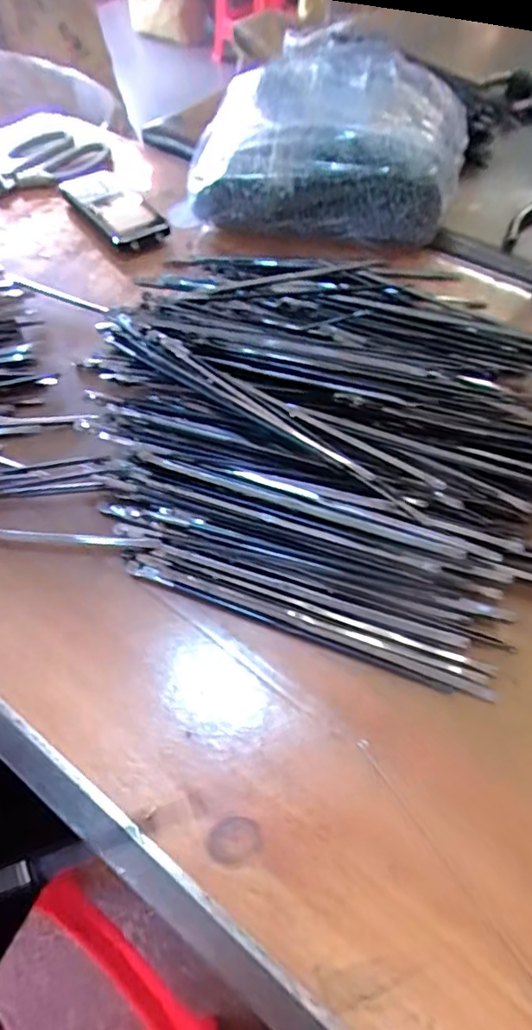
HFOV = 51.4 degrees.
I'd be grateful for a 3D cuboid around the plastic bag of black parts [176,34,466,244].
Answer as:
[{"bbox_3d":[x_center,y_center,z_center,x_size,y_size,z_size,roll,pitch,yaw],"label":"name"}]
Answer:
[{"bbox_3d":[0.057,-0.333,0.500,0.227,0.078,0.219,7,56,6],"label":"plastic bag of black parts"}]

